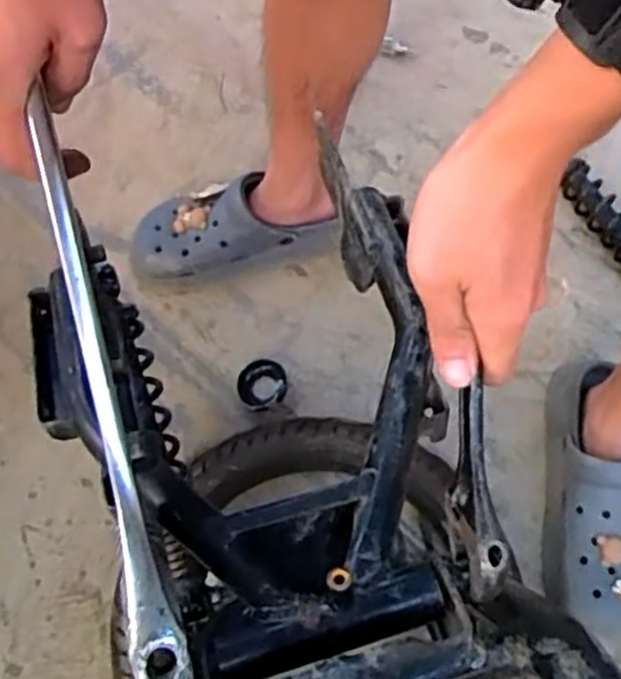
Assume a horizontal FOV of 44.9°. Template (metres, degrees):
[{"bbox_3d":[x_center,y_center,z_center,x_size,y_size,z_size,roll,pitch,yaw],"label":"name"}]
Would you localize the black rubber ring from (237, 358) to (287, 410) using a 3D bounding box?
[{"bbox_3d":[-0.053,0.050,0.821,0.053,0.018,0.060,2,65,1],"label":"black rubber ring"}]

